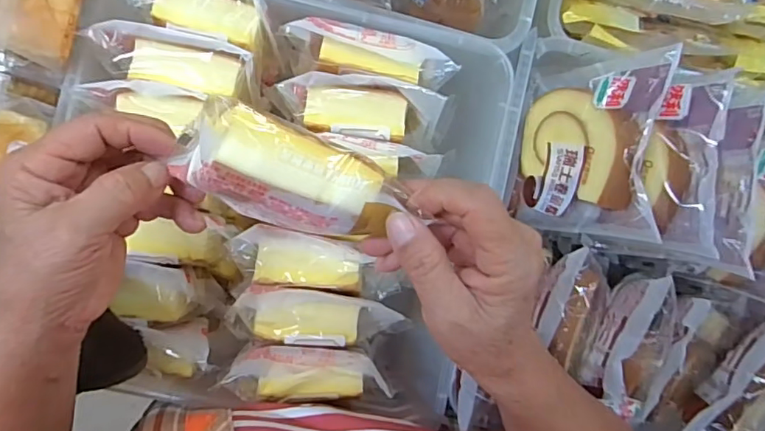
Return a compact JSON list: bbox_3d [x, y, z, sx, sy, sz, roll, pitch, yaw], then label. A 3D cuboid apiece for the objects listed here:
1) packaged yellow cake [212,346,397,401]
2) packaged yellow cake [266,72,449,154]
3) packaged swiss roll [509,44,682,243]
[{"bbox_3d":[-0.046,0.105,0.336,0.103,0.029,0.035,4,87,-4],"label":"packaged yellow cake"},{"bbox_3d":[-0.017,-0.075,0.357,0.116,0.034,0.040,10,87,-4],"label":"packaged yellow cake"},{"bbox_3d":[0.142,-0.046,0.362,0.025,0.107,0.113,-2,97,-40],"label":"packaged swiss roll"}]

